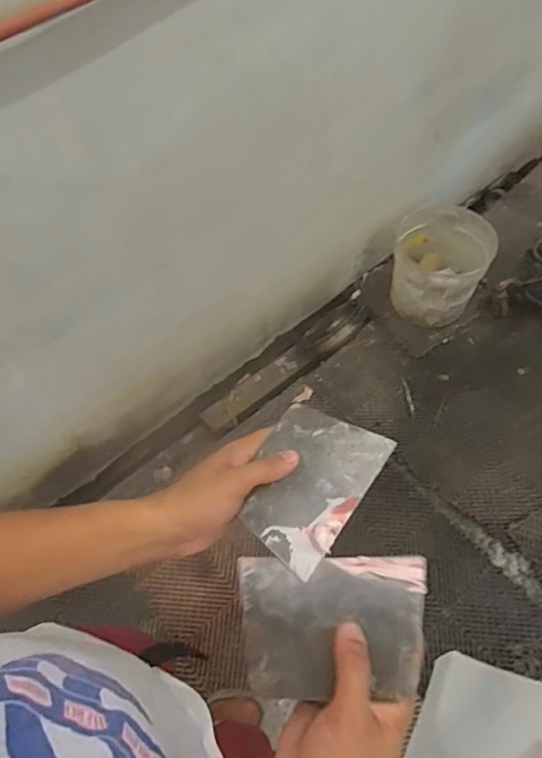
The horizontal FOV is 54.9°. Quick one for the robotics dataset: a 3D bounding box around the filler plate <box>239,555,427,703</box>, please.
[{"bbox_3d":[0.046,0.181,0.389,0.138,0.010,0.095,-4,50,9],"label":"filler plate"}]

